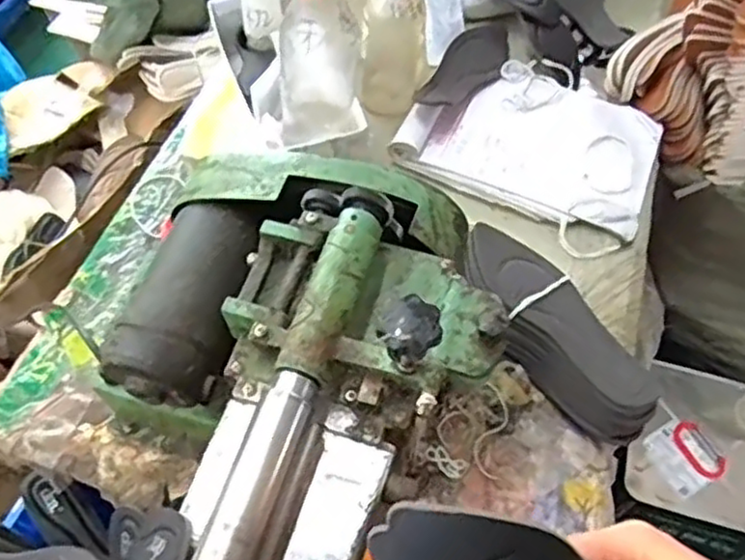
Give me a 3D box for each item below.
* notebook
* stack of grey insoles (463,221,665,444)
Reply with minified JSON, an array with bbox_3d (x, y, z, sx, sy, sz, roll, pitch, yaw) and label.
[{"bbox_3d":[0.204,-0.181,0.915,0.307,0.031,0.242,20,59,10],"label":"notebook"},{"bbox_3d":[0.182,0.051,0.730,0.085,0.065,0.248,-25,62,-17],"label":"stack of grey insoles"}]

